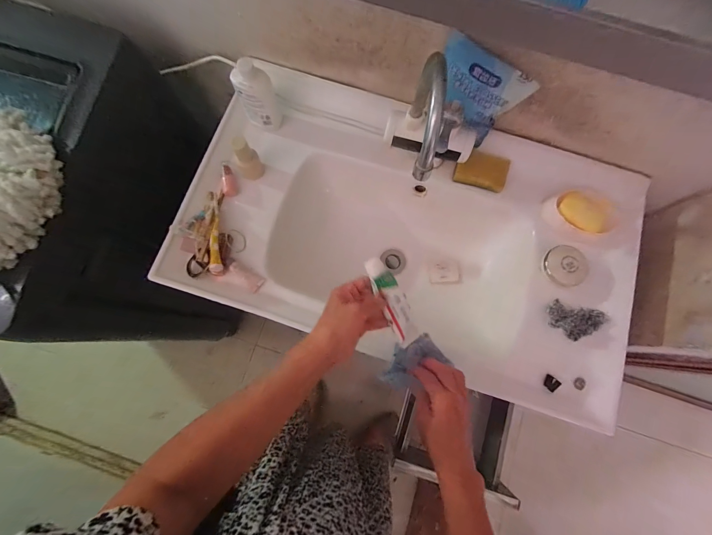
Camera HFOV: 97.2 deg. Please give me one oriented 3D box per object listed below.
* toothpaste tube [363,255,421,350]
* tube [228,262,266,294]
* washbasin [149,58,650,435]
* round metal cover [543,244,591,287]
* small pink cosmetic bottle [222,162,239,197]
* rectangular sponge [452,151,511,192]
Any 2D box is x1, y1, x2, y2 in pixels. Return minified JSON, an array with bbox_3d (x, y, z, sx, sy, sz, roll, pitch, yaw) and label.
[{"bbox_3d":[0.051,0.044,0.436,0.036,0.017,0.124,-27,92,-6],"label":"toothpaste tube"},{"bbox_3d":[-0.193,0.014,0.551,0.064,0.013,0.029,37,80,-5],"label":"tube"},{"bbox_3d":[0.097,-0.056,0.626,0.799,0.197,0.458,18,78,4],"label":"washbasin"},{"bbox_3d":[0.366,-0.002,0.547,0.072,0.017,0.066,34,105,13],"label":"round metal cover"},{"bbox_3d":[-0.233,-0.162,0.580,0.022,0.016,0.063,-10,78,-2],"label":"small pink cosmetic bottle"},{"bbox_3d":[0.232,-0.175,0.578,0.093,0.049,0.044,19,78,4],"label":"rectangular sponge"}]

